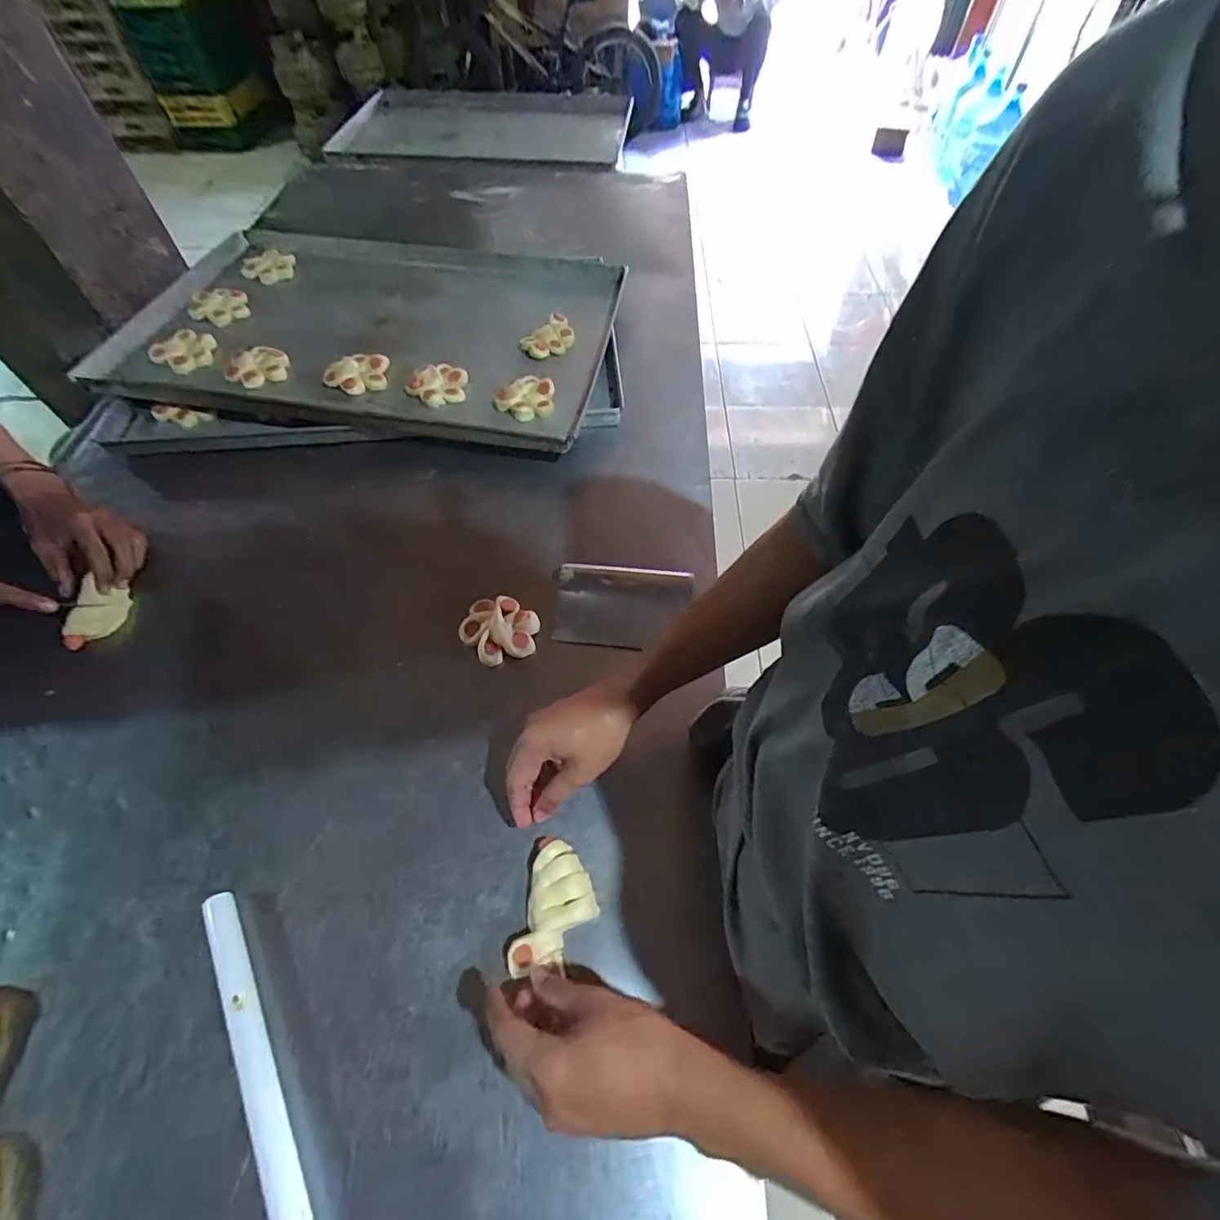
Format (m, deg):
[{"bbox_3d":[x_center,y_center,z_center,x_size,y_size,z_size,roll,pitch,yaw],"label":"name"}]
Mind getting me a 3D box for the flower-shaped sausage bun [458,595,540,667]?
[{"bbox_3d":[-0.119,0.019,0.601,0.072,0.027,0.079,0,58,-1],"label":"flower-shaped sausage bun"}]

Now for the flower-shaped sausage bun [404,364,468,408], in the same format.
[{"bbox_3d":[-0.236,-0.307,0.758,0.083,0.023,0.062,-16,58,-10],"label":"flower-shaped sausage bun"}]

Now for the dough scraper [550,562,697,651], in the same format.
[{"bbox_3d":[0.014,-0.003,0.617,0.147,0.028,0.088,5,58,2],"label":"dough scraper"}]

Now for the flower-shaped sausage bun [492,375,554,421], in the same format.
[{"bbox_3d":[-0.113,-0.280,0.735,0.077,0.025,0.056,-10,57,-6],"label":"flower-shaped sausage bun"}]

